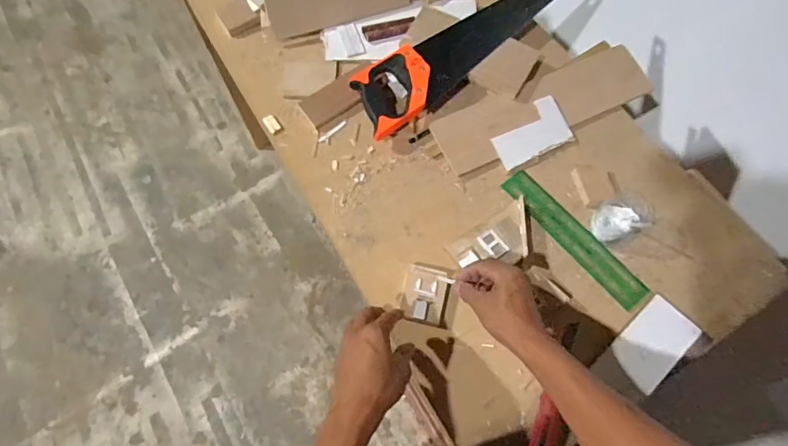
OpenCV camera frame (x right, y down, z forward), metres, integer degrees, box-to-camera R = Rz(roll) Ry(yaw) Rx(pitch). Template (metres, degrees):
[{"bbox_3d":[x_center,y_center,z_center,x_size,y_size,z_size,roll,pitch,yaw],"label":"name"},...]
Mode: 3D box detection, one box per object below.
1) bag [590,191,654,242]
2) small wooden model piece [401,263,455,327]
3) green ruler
[{"bbox_3d":[0.348,-0.009,0.713,0.100,0.022,0.061,-28,68,-11],"label":"bag"},{"bbox_3d":[0.047,0.102,0.660,0.065,0.026,0.080,11,67,2],"label":"small wooden model piece"},{"bbox_3d":[0.274,0.018,0.711,0.051,0.008,0.257,-36,71,-17],"label":"green ruler"}]

